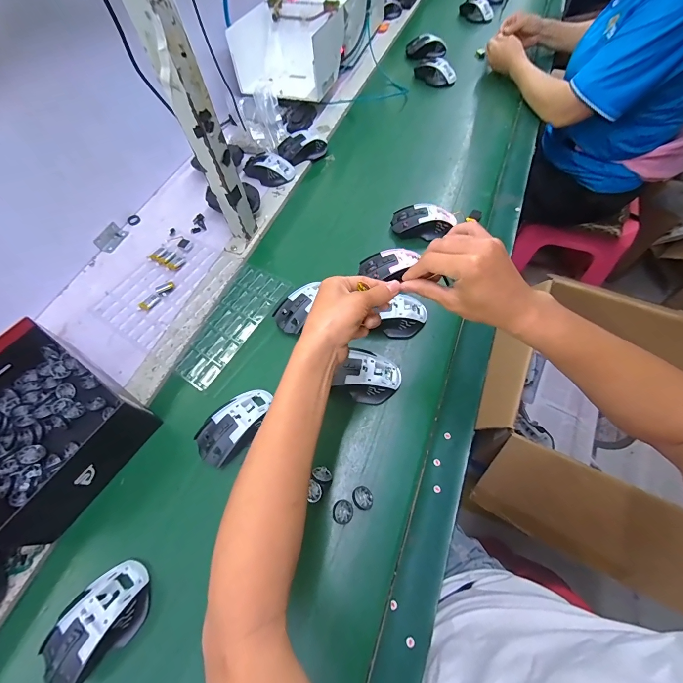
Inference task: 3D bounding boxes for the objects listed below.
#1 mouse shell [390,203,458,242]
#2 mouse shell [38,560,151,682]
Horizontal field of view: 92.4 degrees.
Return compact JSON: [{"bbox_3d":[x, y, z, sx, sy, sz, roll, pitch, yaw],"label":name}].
[{"bbox_3d":[0.153,-0.224,0.607,0.113,0.034,0.055,8,63,7],"label":"mouse shell"},{"bbox_3d":[-0.266,0.304,0.350,0.112,0.038,0.070,-40,67,-17],"label":"mouse shell"}]

